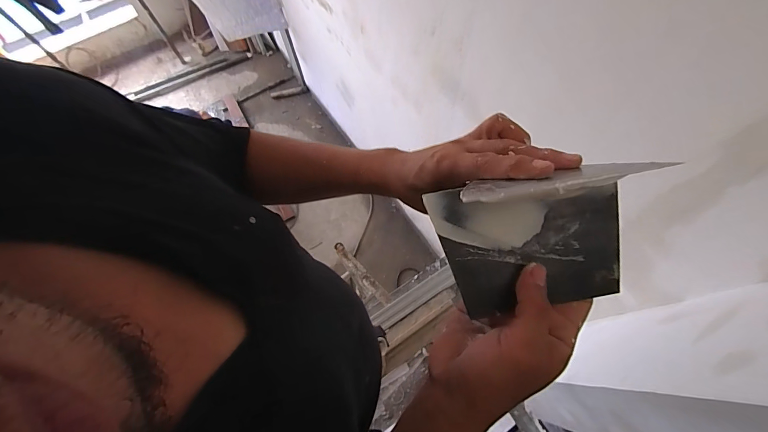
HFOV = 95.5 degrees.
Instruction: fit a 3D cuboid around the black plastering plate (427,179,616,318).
[{"bbox_3d":[0.109,0.022,0.261,0.137,0.006,0.090,-9,91,-4],"label":"black plastering plate"}]

